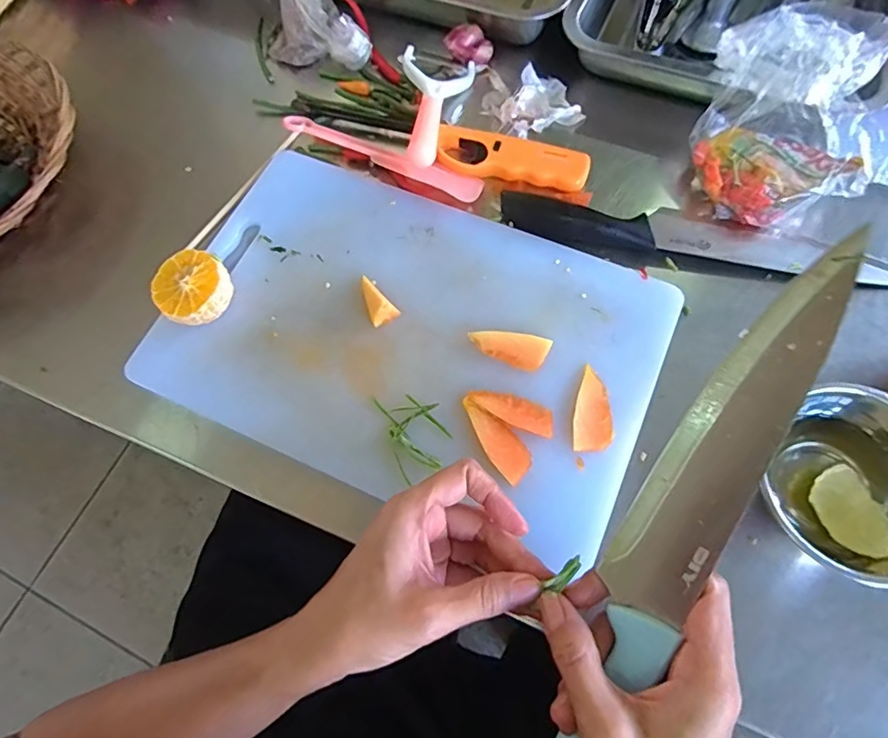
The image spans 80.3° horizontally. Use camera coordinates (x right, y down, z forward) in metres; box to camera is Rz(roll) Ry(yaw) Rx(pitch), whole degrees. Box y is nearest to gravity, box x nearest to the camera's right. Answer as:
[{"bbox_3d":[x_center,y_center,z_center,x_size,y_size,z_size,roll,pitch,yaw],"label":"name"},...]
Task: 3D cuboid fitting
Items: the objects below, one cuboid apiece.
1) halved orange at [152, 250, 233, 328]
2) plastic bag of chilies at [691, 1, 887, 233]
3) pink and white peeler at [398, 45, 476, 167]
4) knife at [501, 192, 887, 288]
[{"bbox_3d":[-0.182,-0.056,0.388,0.050,0.035,0.051,-1,69,3],"label":"halved orange"},{"bbox_3d":[0.260,-0.191,0.393,0.116,0.085,0.145,5,69,5],"label":"plastic bag of chilies"},{"bbox_3d":[-0.011,-0.224,0.447,0.063,0.023,0.143,4,57,4],"label":"pink and white peeler"},{"bbox_3d":[0.199,-0.099,0.404,0.309,0.014,0.034,9,70,6],"label":"knife"}]

